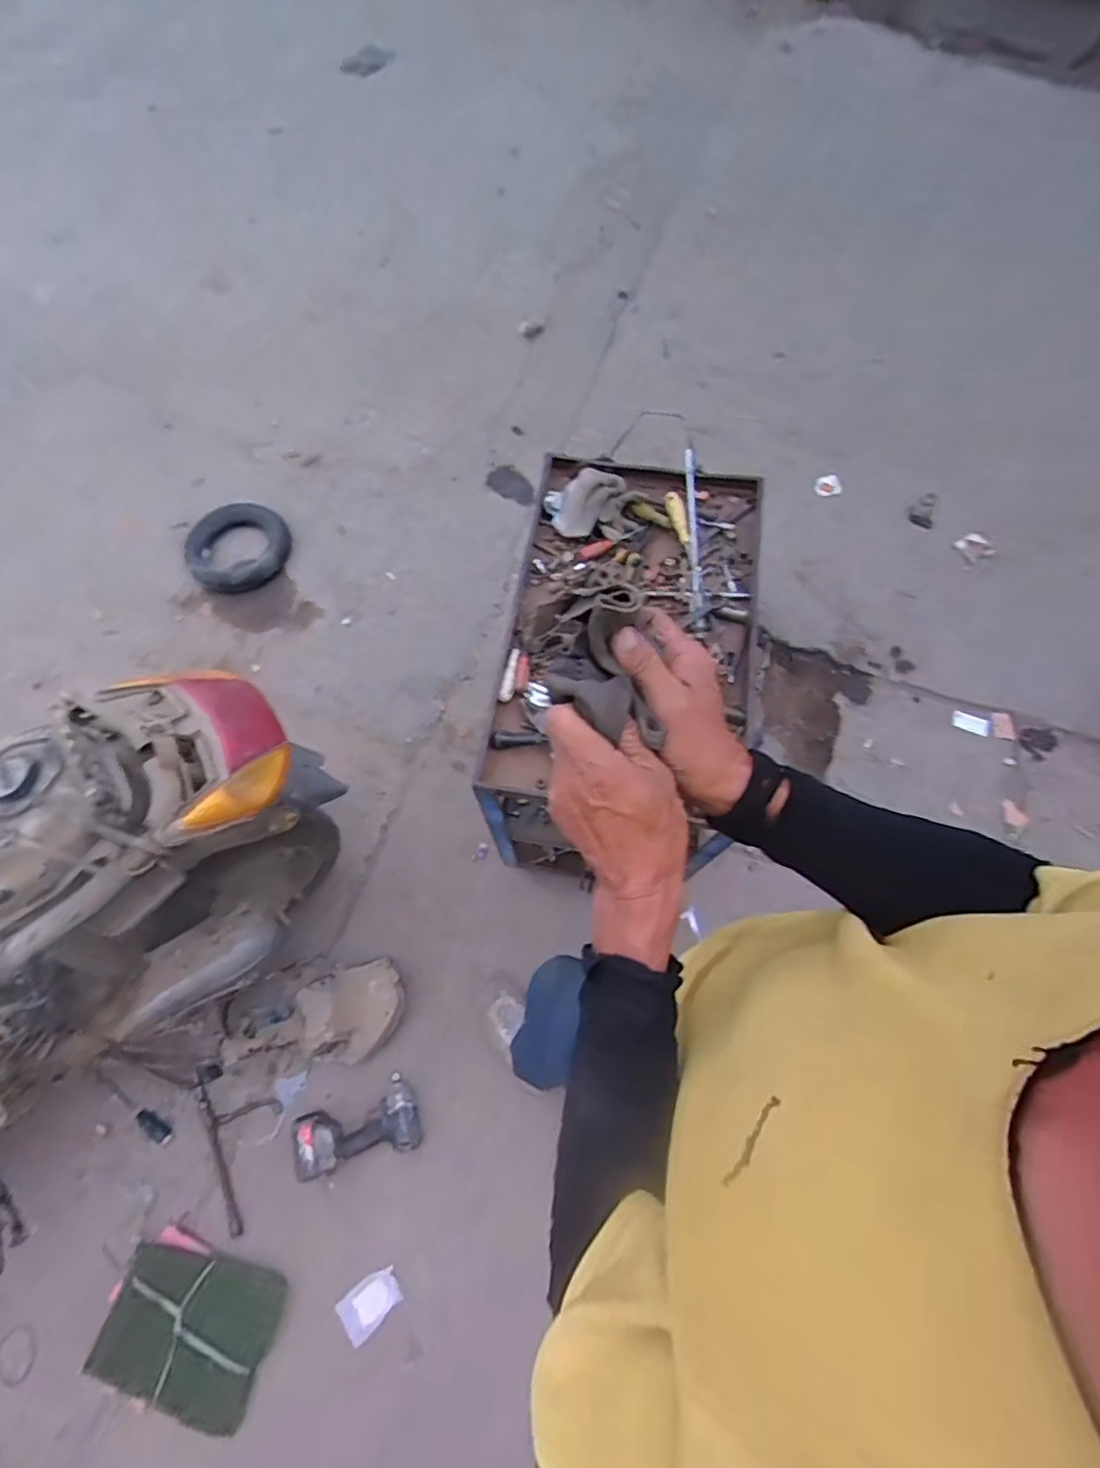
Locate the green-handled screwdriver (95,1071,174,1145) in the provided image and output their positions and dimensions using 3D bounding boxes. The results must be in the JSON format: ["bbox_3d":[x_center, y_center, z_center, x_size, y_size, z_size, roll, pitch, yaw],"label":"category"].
[{"bbox_3d":[-0.883,0.791,1.305,0.214,0.035,0.041,34,69,13],"label":"green-handled screwdriver"}]

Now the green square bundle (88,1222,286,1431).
[{"bbox_3d":[-0.670,1.104,1.146,0.294,0.049,0.234,19,66,7],"label":"green square bundle"}]

